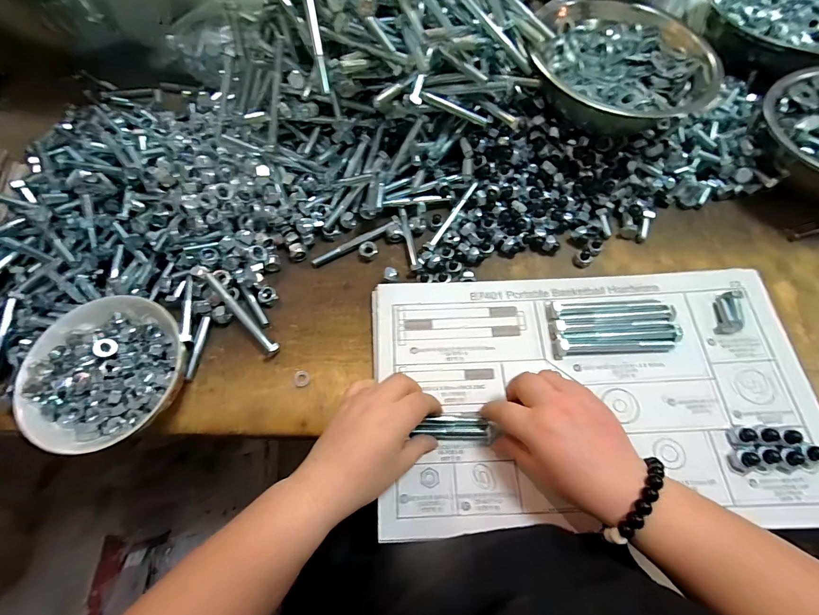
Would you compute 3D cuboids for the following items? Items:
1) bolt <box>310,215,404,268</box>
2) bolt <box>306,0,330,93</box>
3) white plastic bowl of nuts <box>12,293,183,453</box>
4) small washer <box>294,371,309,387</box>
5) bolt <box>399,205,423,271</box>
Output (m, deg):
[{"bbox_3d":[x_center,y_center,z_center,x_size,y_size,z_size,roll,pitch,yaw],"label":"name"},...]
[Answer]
[{"bbox_3d":[-0.059,-0.073,0.416,0.105,0.016,0.013,-25,69,-7],"label":"bolt"},{"bbox_3d":[-0.085,-0.246,0.351,0.007,0.007,0.086,-10,101,-4],"label":"bolt"},{"bbox_3d":[-0.264,0.058,0.343,0.125,0.051,0.130,-1,68,3],"label":"white plastic bowl of nuts"},{"bbox_3d":[-0.104,0.069,0.365,0.014,0.004,0.016,-13,69,-5],"label":"small washer"},{"bbox_3d":[0.000,-0.078,0.416,0.010,0.010,0.086,-11,68,-1],"label":"bolt"}]

